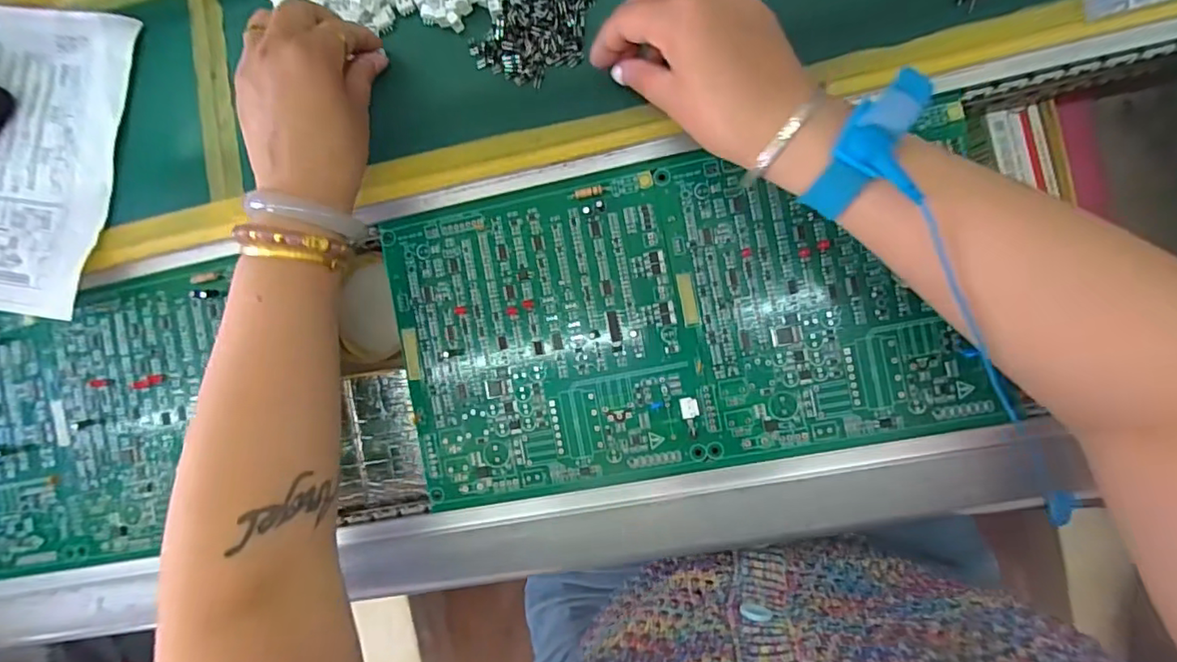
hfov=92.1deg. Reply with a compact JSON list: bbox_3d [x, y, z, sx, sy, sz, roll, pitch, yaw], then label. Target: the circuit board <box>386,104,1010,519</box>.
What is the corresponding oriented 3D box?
[{"bbox_3d":[0.050,-0.007,0.347,0.338,0.012,0.182,-11,93,7],"label":"circuit board"}]

